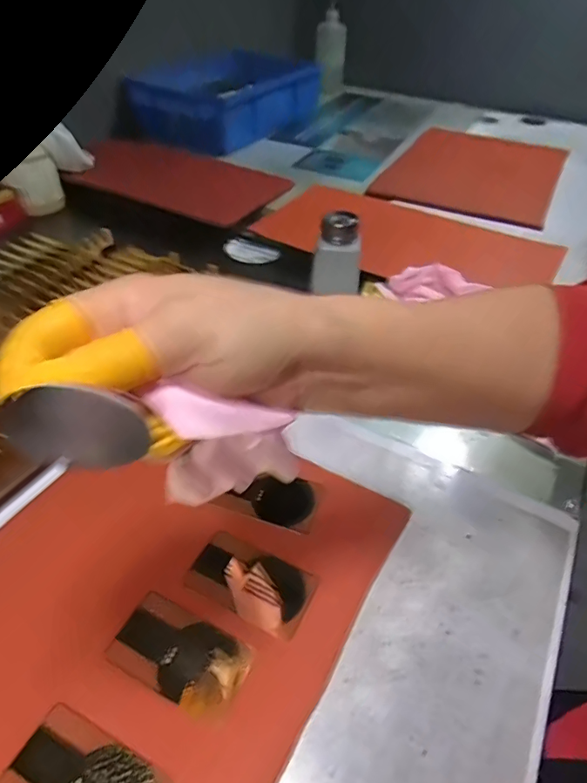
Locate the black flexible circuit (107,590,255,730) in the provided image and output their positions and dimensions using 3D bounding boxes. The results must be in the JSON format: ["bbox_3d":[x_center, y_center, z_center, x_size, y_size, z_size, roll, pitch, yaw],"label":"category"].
[{"bbox_3d":[-0.071,0.165,0.315,0.085,0.004,0.048,23,47,18],"label":"black flexible circuit"}]

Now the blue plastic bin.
[{"bbox_3d":[-0.140,-0.634,1.069,0.258,0.092,0.396,20,46,17],"label":"blue plastic bin"}]

